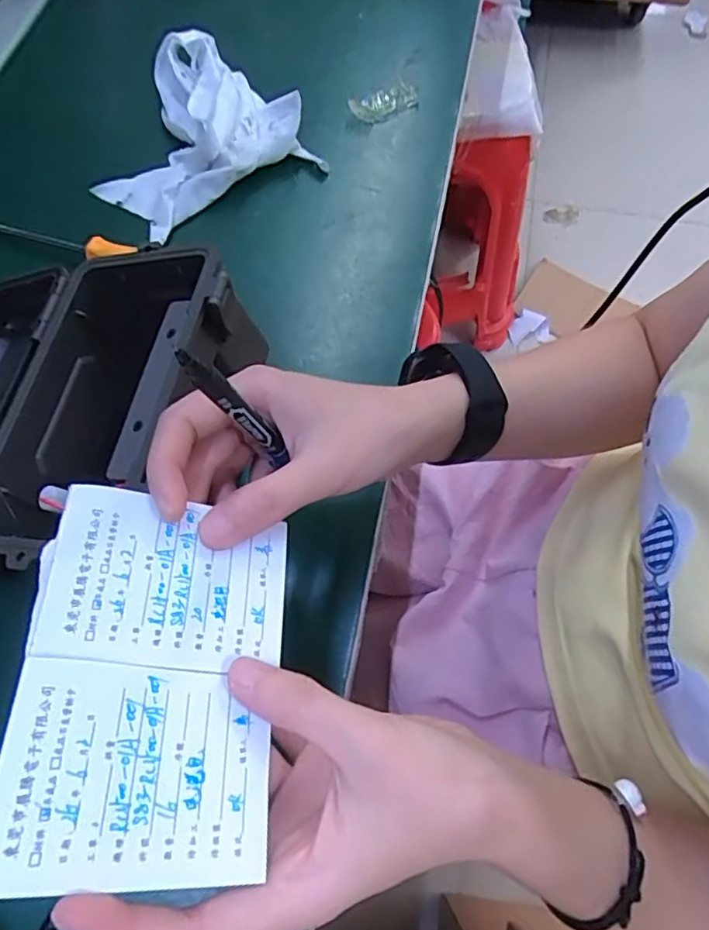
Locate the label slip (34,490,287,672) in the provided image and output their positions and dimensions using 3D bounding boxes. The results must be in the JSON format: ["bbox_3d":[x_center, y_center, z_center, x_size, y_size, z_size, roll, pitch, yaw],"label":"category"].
[{"bbox_3d":[-0.069,0.045,0.231,0.086,0.004,0.062,13,59,-21],"label":"label slip"}]

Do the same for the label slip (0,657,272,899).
[{"bbox_3d":[-0.068,0.100,0.197,0.083,0.004,0.064,15,54,-25],"label":"label slip"}]

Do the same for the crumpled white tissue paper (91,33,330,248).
[{"bbox_3d":[-0.137,-0.263,0.473,0.156,0.045,0.168,-36,70,-14],"label":"crumpled white tissue paper"}]

